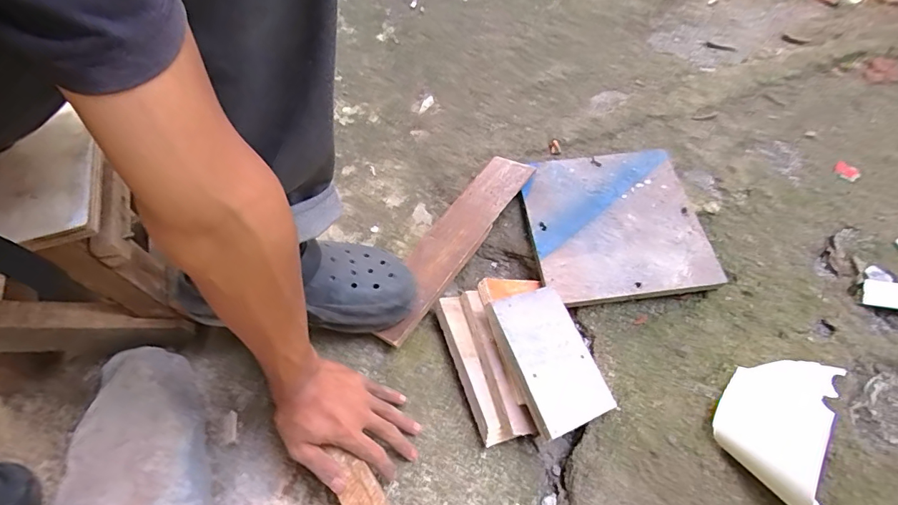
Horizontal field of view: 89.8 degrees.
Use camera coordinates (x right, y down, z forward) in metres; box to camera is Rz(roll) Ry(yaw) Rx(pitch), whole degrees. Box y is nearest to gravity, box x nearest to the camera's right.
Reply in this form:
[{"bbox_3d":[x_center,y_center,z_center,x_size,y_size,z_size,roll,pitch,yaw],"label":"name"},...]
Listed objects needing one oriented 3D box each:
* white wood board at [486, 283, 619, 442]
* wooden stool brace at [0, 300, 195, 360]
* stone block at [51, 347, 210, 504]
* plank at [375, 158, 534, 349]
[{"bbox_3d":[0.123,0.125,0.551,0.114,0.013,0.167,-8,63,-32],"label":"white wood board"},{"bbox_3d":[-0.453,0.086,0.491,0.289,0.071,0.032,10,47,-43],"label":"wooden stool brace"},{"bbox_3d":[-0.341,0.209,0.497,0.130,0.074,0.200,-16,59,-11],"label":"stone block"},{"bbox_3d":[0.004,-0.020,0.653,0.082,0.015,0.349,23,61,30],"label":"plank"}]

